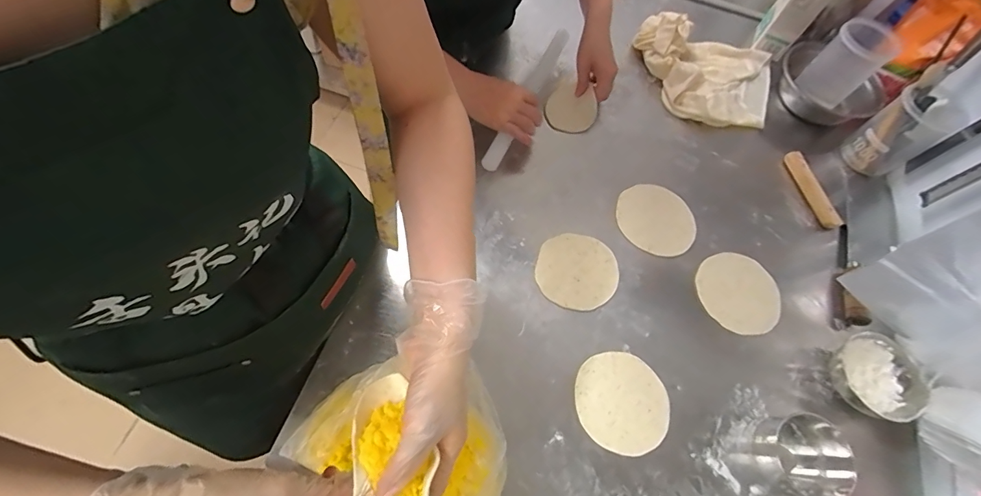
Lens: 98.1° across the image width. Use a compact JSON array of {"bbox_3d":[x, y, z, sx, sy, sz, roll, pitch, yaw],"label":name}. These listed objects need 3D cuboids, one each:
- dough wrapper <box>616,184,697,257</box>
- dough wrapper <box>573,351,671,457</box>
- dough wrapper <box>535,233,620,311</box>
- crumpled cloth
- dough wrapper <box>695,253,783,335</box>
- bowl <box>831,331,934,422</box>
[{"bbox_3d":[0.265,-0.047,0.683,0.124,0.005,0.119,14,64,0],"label":"dough wrapper"},{"bbox_3d":[0.173,0.201,0.560,0.120,0.007,0.124,2,64,-4],"label":"dough wrapper"},{"bbox_3d":[0.130,0.034,0.637,0.121,0.006,0.115,13,63,-1],"label":"dough wrapper"},{"bbox_3d":[0.421,-0.342,0.809,0.279,0.077,0.215,9,64,-1],"label":"crumpled cloth"},{"bbox_3d":[0.378,0.068,0.647,0.121,0.007,0.122,-2,68,-4],"label":"dough wrapper"},{"bbox_3d":[0.511,0.180,0.582,0.087,0.069,0.107,-17,67,-12],"label":"bowl"}]

